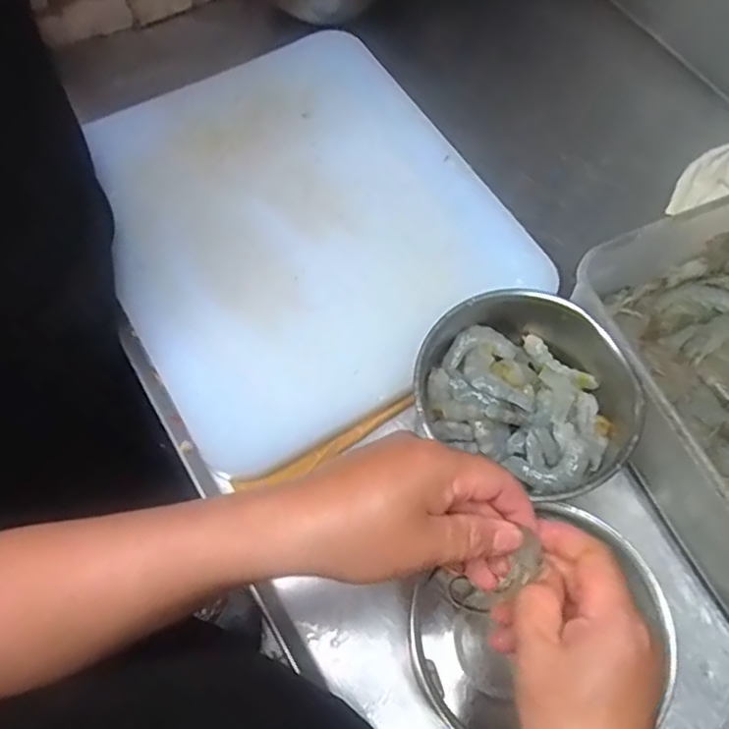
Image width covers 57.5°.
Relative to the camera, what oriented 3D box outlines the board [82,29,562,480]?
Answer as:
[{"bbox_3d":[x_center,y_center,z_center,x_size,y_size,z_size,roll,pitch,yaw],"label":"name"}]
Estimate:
[{"bbox_3d":[-0.062,-0.133,0.603,0.337,0.029,0.379,-28,68,-14],"label":"board"}]

